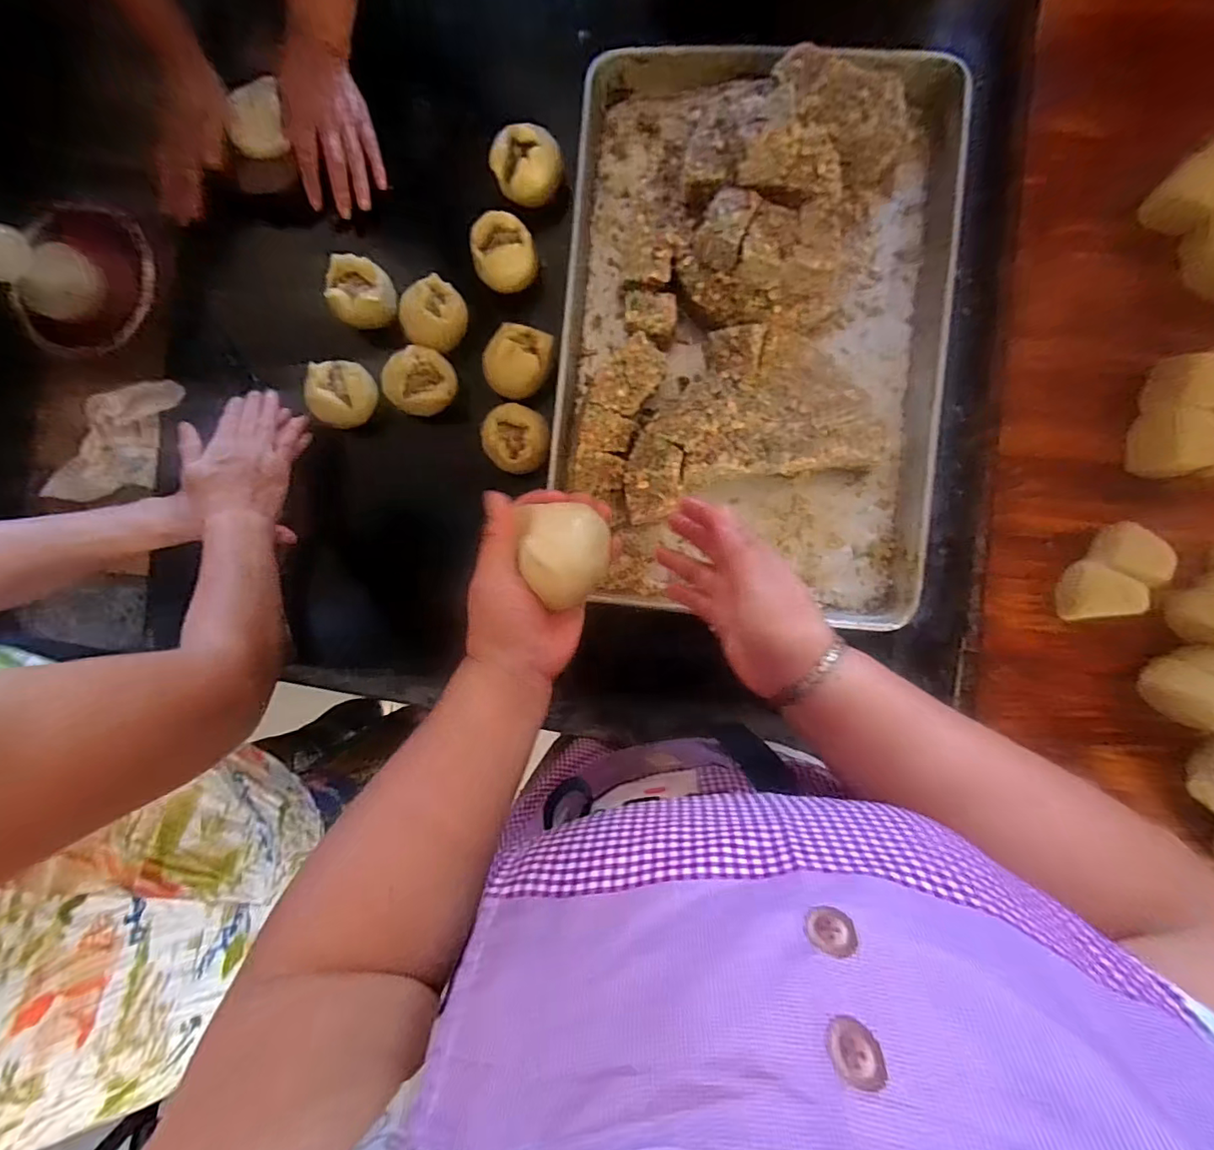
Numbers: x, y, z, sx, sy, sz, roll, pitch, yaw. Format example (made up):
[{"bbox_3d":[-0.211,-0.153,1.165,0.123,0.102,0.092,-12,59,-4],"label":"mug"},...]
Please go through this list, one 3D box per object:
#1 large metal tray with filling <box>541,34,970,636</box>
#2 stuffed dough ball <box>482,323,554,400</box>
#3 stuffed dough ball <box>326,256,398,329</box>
[{"bbox_3d":[0.152,-0.260,0.554,0.401,0.138,0.599,6,93,4],"label":"large metal tray with filling"},{"bbox_3d":[-0.098,-0.243,0.598,0.065,0.044,0.081,37,90,6],"label":"stuffed dough ball"},{"bbox_3d":[-0.282,-0.324,0.606,0.071,0.047,0.068,-3,86,4],"label":"stuffed dough ball"}]

